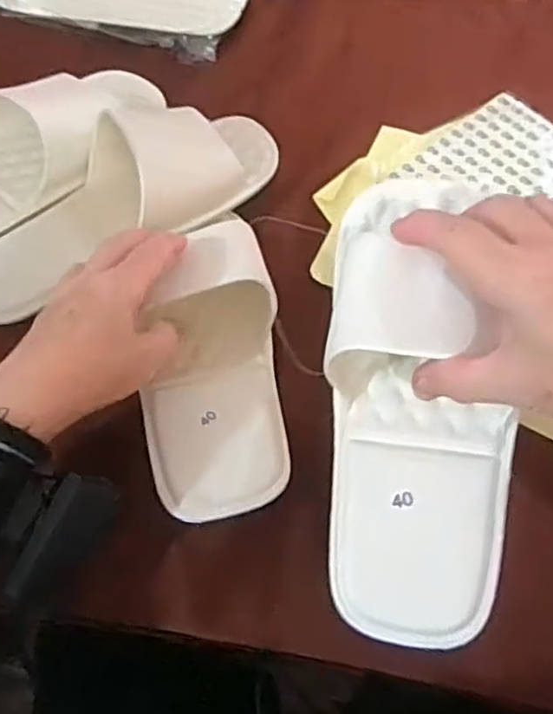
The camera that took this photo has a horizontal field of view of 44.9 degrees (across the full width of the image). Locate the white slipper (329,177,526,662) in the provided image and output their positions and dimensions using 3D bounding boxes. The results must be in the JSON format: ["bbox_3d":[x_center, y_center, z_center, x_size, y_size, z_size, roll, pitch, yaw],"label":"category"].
[{"bbox_3d":[0.071,0.017,0.336,0.091,0.066,0.240,-2,82,1],"label":"white slipper"}]

